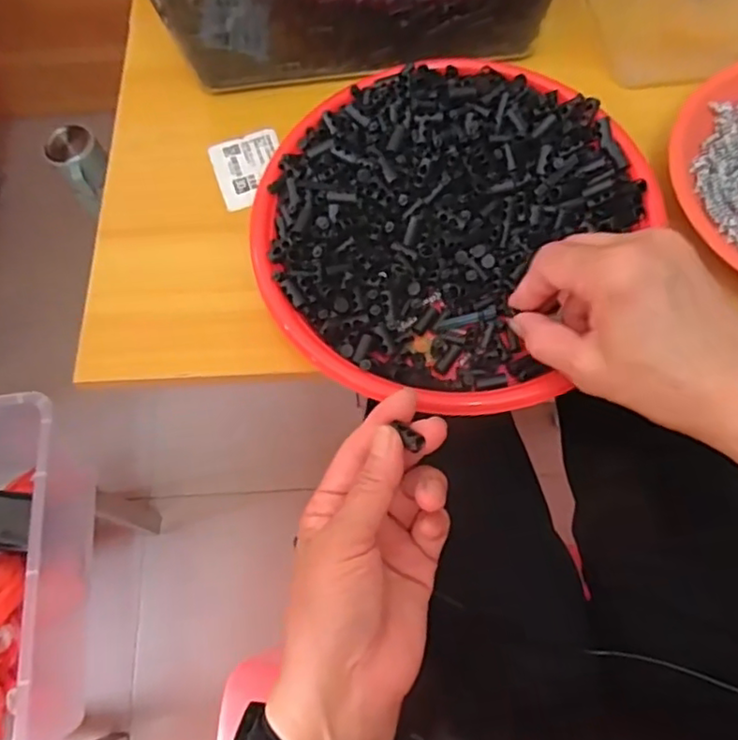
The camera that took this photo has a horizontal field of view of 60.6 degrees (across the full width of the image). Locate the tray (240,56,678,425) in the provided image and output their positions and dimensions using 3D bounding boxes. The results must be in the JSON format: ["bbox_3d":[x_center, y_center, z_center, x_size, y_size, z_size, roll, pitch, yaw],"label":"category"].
[{"bbox_3d":[0.046,-0.092,0.383,0.228,0.035,0.216,-1,69,2],"label":"tray"}]

